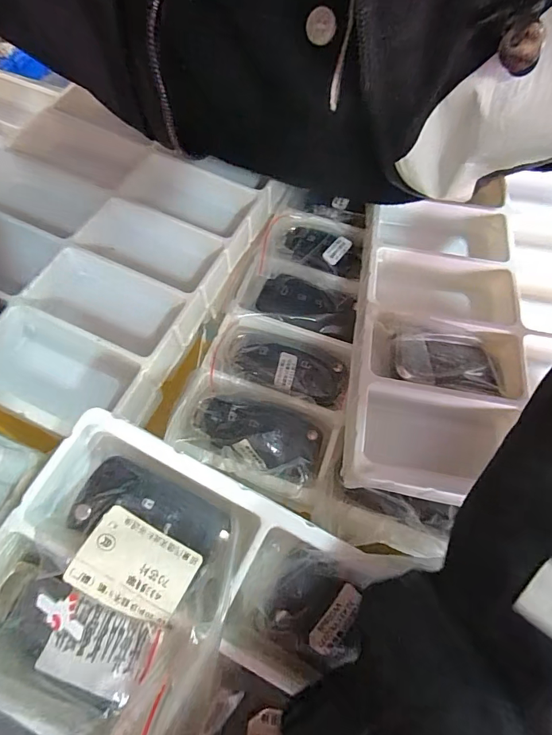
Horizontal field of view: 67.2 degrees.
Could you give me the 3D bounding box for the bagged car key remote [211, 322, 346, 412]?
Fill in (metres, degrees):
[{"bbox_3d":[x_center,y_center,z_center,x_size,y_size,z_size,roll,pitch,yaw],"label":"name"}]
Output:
[{"bbox_3d":[0.003,-0.001,0.251,0.080,0.015,0.040,17,66,6],"label":"bagged car key remote"}]

